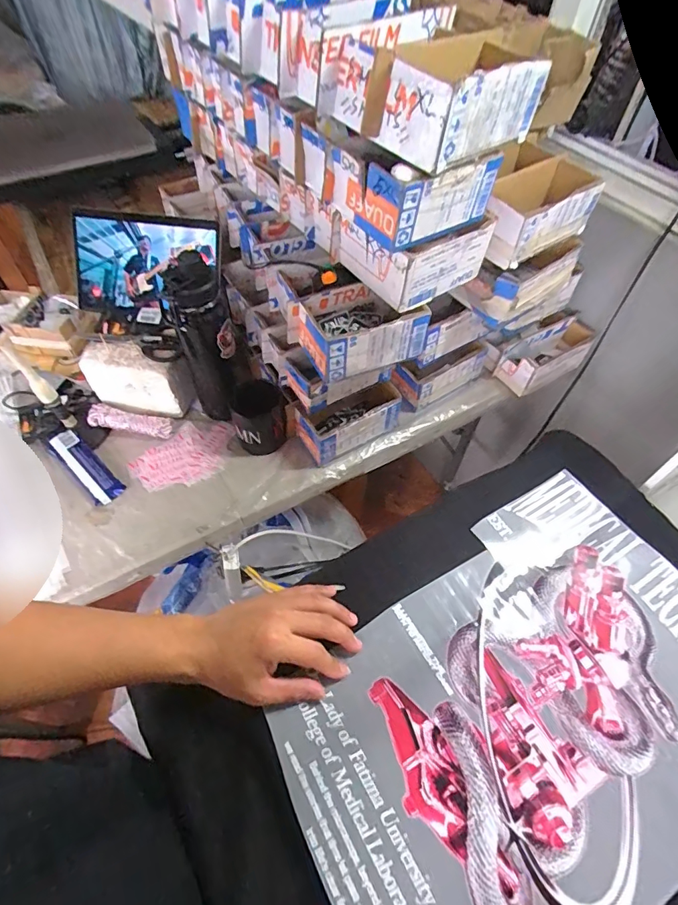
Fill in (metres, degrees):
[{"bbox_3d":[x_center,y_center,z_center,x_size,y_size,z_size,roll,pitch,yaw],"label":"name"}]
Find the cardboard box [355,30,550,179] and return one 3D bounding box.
[{"bbox_3d":[0.114,-0.358,0.459,0.111,0.072,0.150,40,63,23],"label":"cardboard box"}]

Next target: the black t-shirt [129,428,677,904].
[{"bbox_3d":[0.166,0.238,0.425,0.602,0.035,0.405,-26,60,-19],"label":"black t-shirt"}]

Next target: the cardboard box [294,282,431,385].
[{"bbox_3d":[0.026,-0.165,0.604,0.156,0.069,0.103,-23,59,-17],"label":"cardboard box"}]

